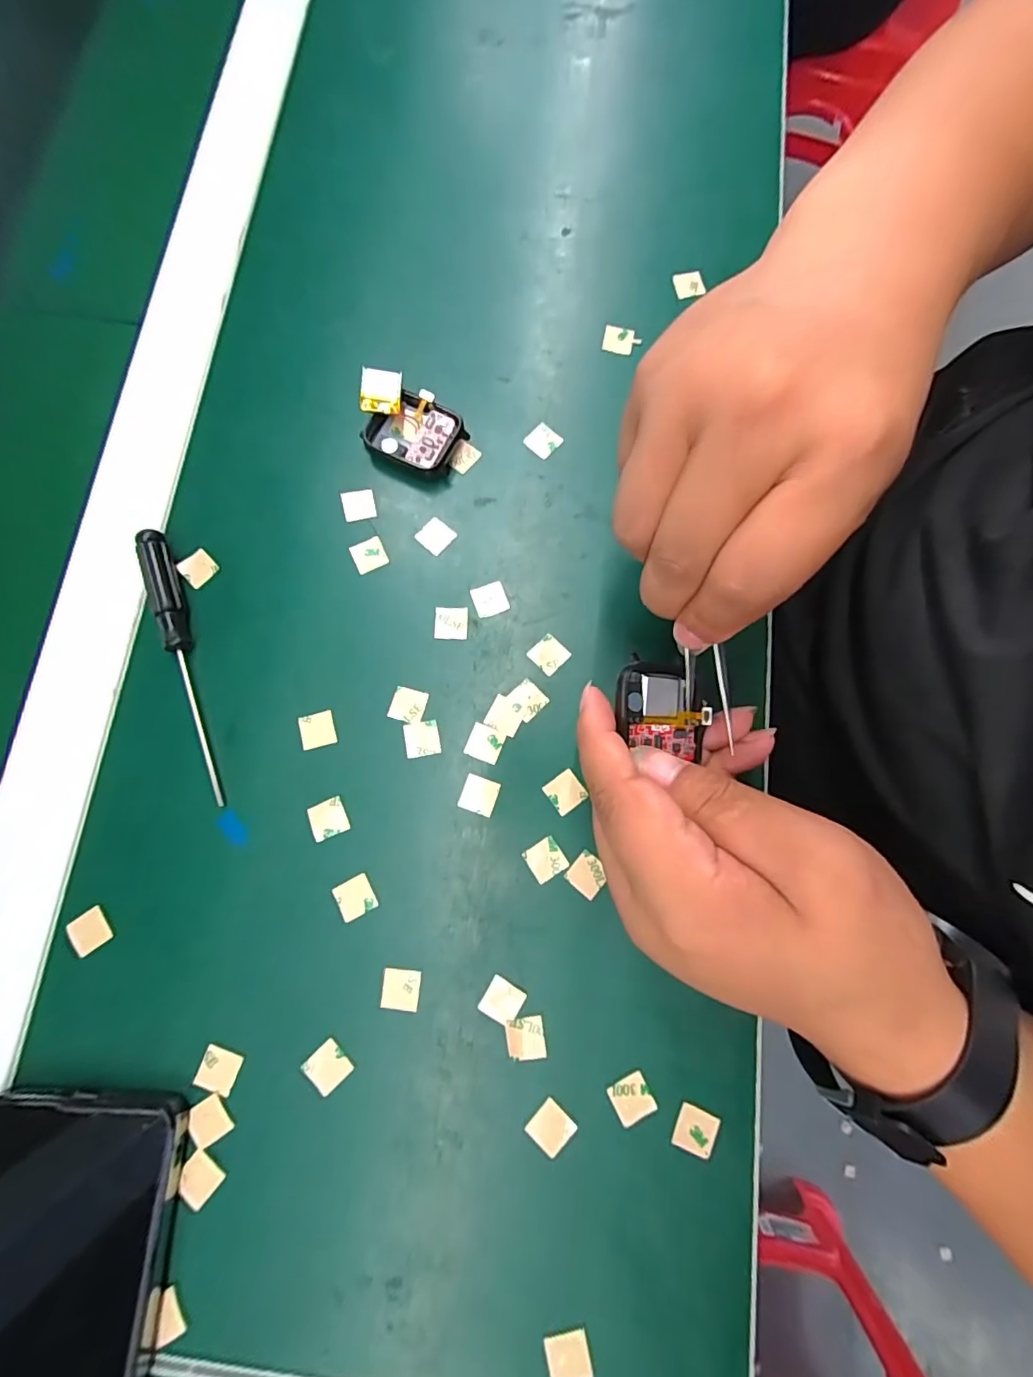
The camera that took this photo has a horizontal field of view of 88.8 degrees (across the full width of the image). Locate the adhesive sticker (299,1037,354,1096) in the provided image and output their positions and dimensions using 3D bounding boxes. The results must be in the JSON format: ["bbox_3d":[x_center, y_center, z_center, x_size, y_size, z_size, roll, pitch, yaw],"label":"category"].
[{"bbox_3d":[-0.076,0.153,0.213,0.015,0.004,0.016,-41,76,-16],"label":"adhesive sticker"}]

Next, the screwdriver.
[{"bbox_3d":[-0.153,-0.012,0.238,0.010,0.011,0.130,-18,79,-3],"label":"screwdriver"}]

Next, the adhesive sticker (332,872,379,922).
[{"bbox_3d":[-0.069,0.090,0.227,0.016,0.004,0.015,-28,77,-6],"label":"adhesive sticker"}]

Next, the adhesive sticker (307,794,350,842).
[{"bbox_3d":[-0.083,0.057,0.233,0.015,0.004,0.015,-22,77,-7],"label":"adhesive sticker"}]

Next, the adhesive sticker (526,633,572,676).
[{"bbox_3d":[0.015,-0.016,0.248,0.015,0.004,0.016,-43,81,-7],"label":"adhesive sticker"}]

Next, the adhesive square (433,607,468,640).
[{"bbox_3d":[-0.031,-0.031,0.251,0.016,0.004,0.015,2,80,1],"label":"adhesive square"}]

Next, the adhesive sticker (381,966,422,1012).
[{"bbox_3d":[-0.048,0.125,0.219,0.015,0.004,0.015,5,74,4],"label":"adhesive sticker"}]

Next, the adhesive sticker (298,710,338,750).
[{"bbox_3d":[-0.091,0.019,0.241,0.015,0.004,0.016,-14,80,-7],"label":"adhesive sticker"}]

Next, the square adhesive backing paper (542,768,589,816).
[{"bbox_3d":[0.022,0.046,0.235,0.016,0.004,0.015,-37,76,2],"label":"square adhesive backing paper"}]

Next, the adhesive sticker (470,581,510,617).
[{"bbox_3d":[-0.013,-0.043,0.253,0.016,0.004,0.015,-18,79,-2],"label":"adhesive sticker"}]

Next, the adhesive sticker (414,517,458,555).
[{"bbox_3d":[-0.040,-0.075,0.260,0.016,0.004,0.015,42,83,8],"label":"adhesive sticker"}]

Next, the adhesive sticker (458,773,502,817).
[{"bbox_3d":[-0.016,0.047,0.233,0.016,0.004,0.016,19,79,4],"label":"adhesive sticker"}]

